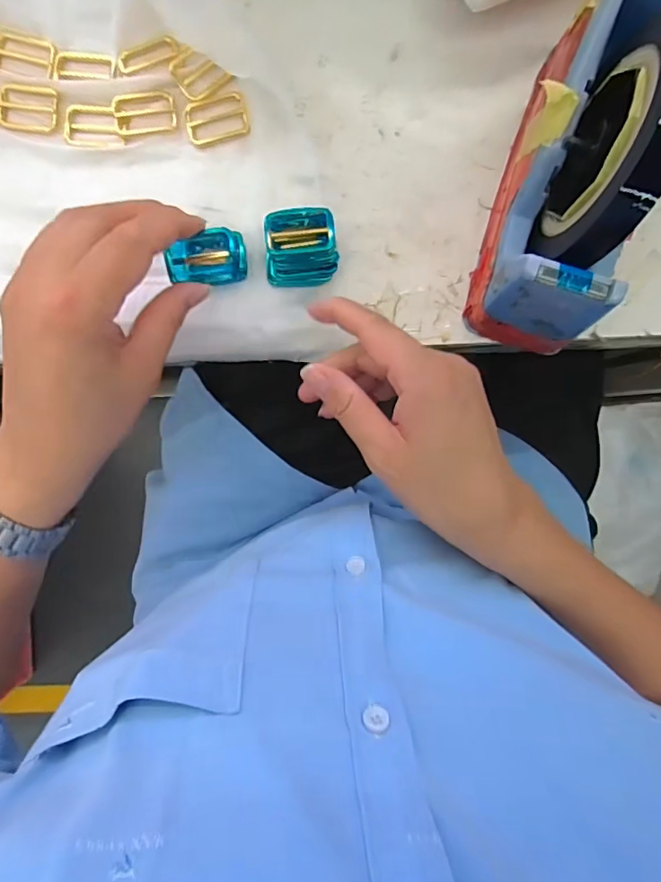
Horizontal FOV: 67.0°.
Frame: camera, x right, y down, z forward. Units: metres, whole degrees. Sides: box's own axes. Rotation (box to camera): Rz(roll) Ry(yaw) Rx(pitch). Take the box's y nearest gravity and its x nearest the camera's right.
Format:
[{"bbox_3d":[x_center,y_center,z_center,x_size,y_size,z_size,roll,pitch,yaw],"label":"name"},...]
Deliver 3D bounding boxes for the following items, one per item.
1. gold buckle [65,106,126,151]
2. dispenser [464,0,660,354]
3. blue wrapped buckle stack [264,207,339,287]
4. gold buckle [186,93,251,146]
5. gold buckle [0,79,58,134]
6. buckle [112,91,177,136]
[{"bbox_3d":[-0.168,-0.224,0.356,0.043,0.004,0.029,8,93,1],"label":"gold buckle"},{"bbox_3d":[0.147,-0.162,0.287,0.076,0.139,0.200,16,93,1],"label":"dispenser"},{"bbox_3d":[-0.020,-0.129,0.339,0.047,0.040,0.040,-2,93,2],"label":"blue wrapped buckle stack"},{"bbox_3d":[-0.081,-0.231,0.356,0.044,0.004,0.031,-12,92,2],"label":"gold buckle"},{"bbox_3d":[-0.216,-0.238,0.356,0.043,0.004,0.034,10,93,1],"label":"gold buckle"},{"bbox_3d":[-0.132,-0.234,0.353,0.043,0.004,0.028,-9,92,2],"label":"buckle"}]

